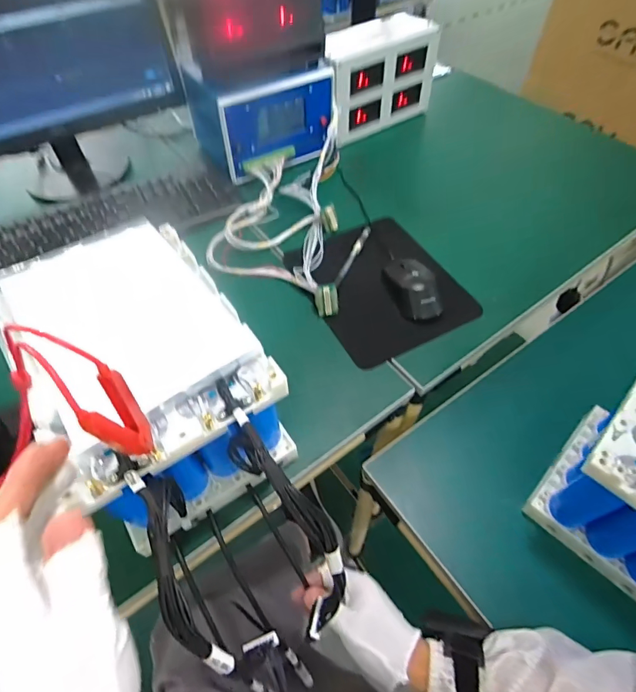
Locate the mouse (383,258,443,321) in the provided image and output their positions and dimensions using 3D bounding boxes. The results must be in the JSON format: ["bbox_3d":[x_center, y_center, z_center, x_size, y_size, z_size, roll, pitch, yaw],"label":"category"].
[{"bbox_3d":[0.131,-0.082,0.593,0.059,0.030,0.100,-16,56,-11],"label":"mouse"}]

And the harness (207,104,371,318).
[{"bbox_3d":[-0.036,-0.221,0.678,0.228,0.059,0.386,8,55,6],"label":"harness"}]

